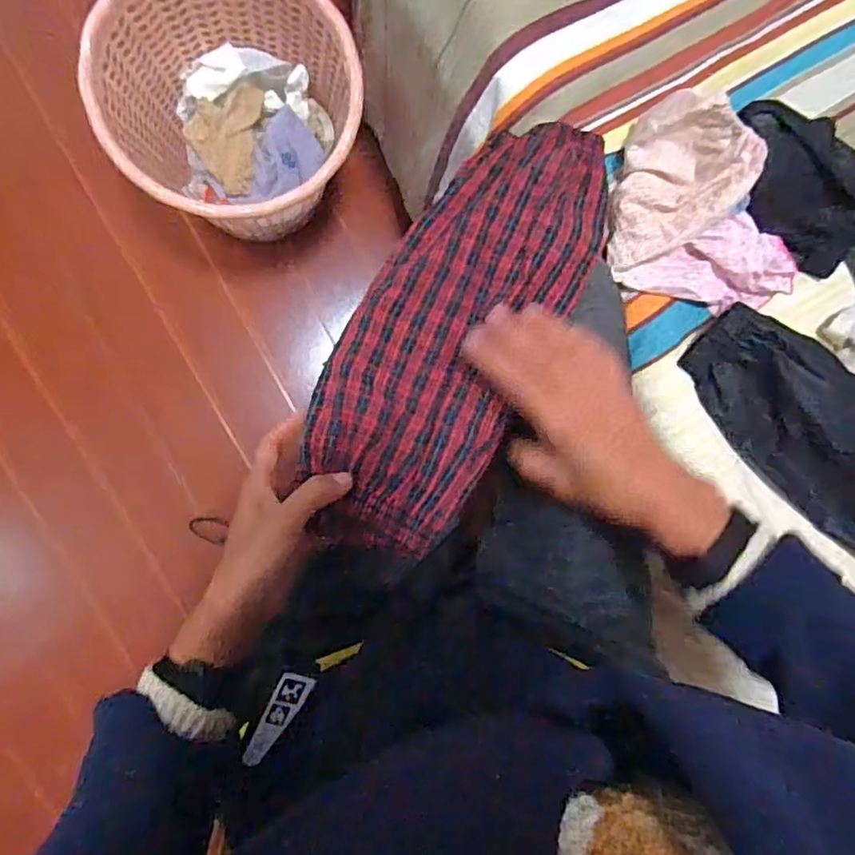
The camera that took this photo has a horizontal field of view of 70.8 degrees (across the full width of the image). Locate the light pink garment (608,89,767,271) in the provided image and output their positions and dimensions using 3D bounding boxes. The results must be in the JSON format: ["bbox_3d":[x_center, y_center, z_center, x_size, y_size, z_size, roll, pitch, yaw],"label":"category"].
[{"bbox_3d":[0.190,-0.199,0.485,0.116,0.069,0.106,-34,96,-6],"label":"light pink garment"}]

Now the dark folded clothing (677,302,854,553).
[{"bbox_3d":[0.398,0.021,0.558,0.366,0.048,0.141,36,87,-8],"label":"dark folded clothing"}]

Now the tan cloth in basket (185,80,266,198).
[{"bbox_3d":[-0.253,-0.360,0.744,0.095,0.036,0.136,2,92,-9],"label":"tan cloth in basket"}]

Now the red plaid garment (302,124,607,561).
[{"bbox_3d":[0.029,-0.086,0.456,0.138,0.049,0.366,29,77,-3],"label":"red plaid garment"}]

